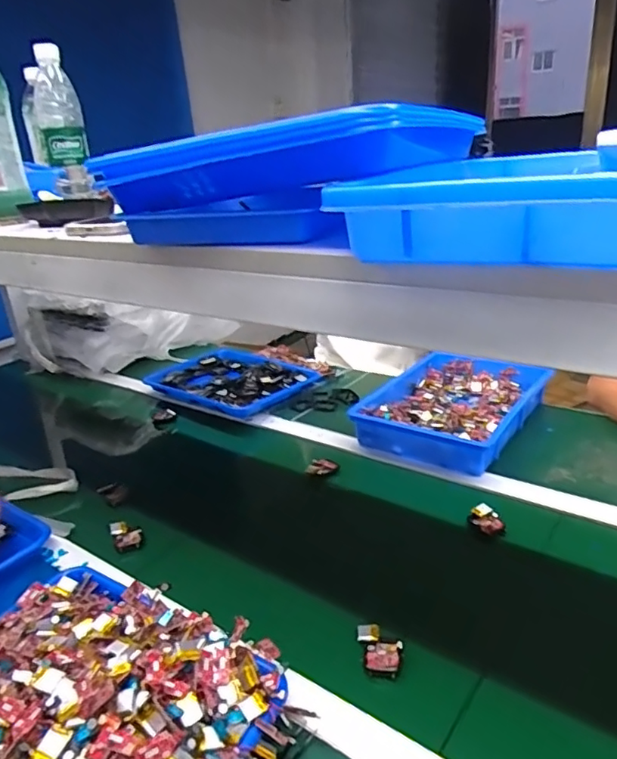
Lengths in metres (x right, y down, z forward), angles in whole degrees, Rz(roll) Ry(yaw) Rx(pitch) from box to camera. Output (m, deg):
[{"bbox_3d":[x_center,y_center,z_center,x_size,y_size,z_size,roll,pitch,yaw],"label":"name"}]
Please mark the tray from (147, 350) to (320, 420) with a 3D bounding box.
[{"bbox_3d":[-0.171,0.004,1.245,0.321,0.040,0.258,16,31,41],"label":"tray"}]

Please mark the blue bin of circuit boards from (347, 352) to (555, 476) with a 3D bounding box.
[{"bbox_3d":[0.271,0.050,1.039,0.248,0.069,0.363,13,29,37],"label":"blue bin of circuit boards"}]

